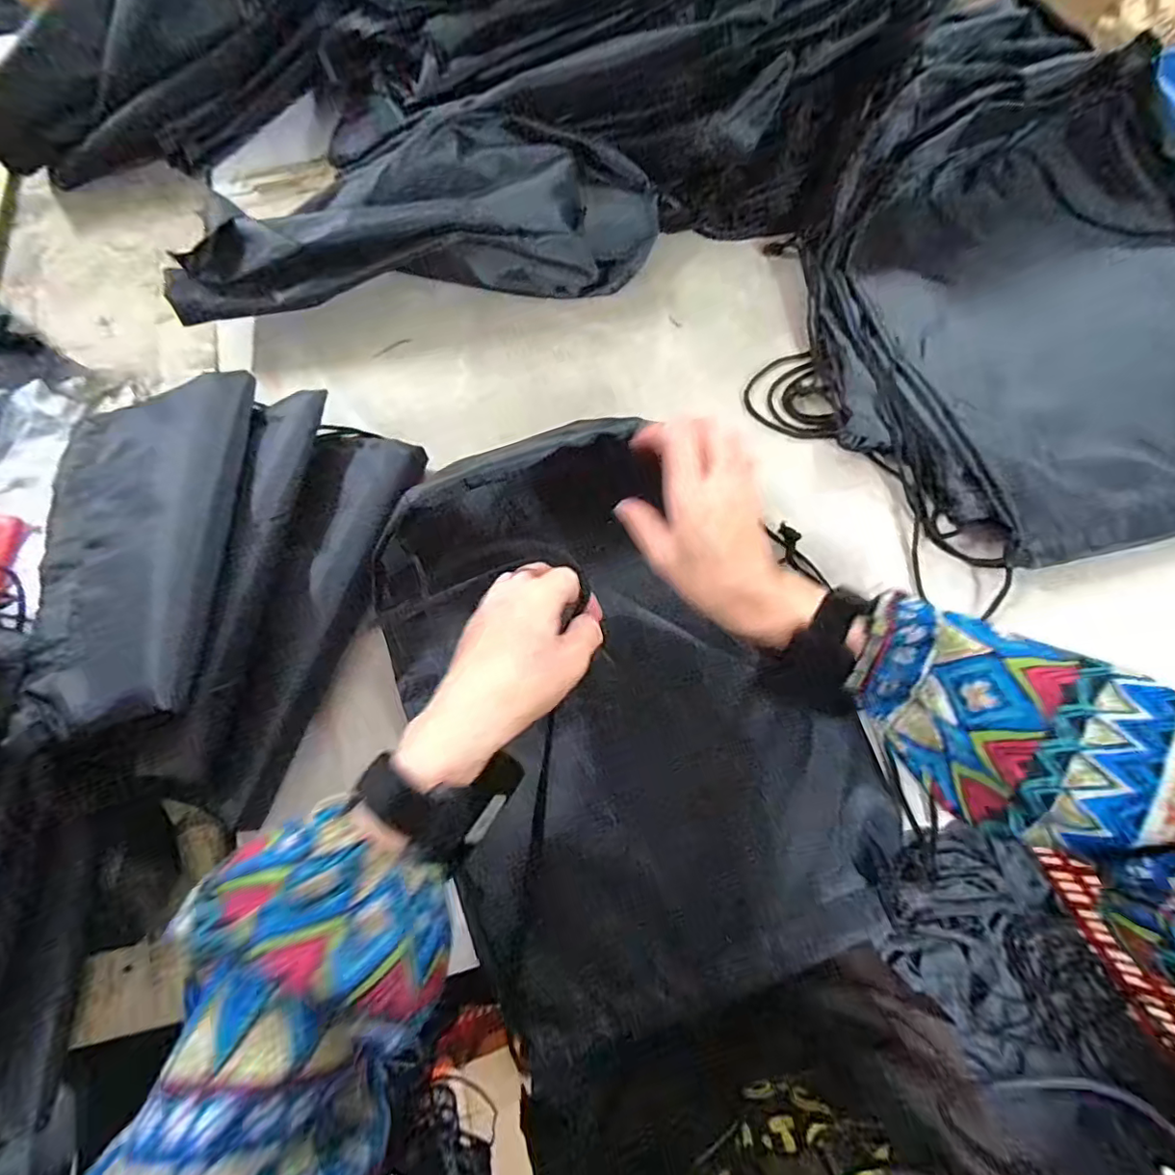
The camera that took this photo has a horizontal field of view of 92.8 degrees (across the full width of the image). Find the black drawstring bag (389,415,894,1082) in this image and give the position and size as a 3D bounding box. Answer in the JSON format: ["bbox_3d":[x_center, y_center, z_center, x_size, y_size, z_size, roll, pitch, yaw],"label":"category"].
[{"bbox_3d":[0.016,0.069,0.373,0.266,0.070,0.376,-22,70,-6],"label":"black drawstring bag"}]

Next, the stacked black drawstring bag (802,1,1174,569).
[{"bbox_3d":[0.391,-0.253,0.460,0.382,0.095,0.443,-9,69,-1],"label":"stacked black drawstring bag"}]

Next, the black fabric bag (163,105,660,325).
[{"bbox_3d":[-0.154,-0.354,0.533,0.435,0.099,0.175,-9,69,-1],"label":"black fabric bag"}]

